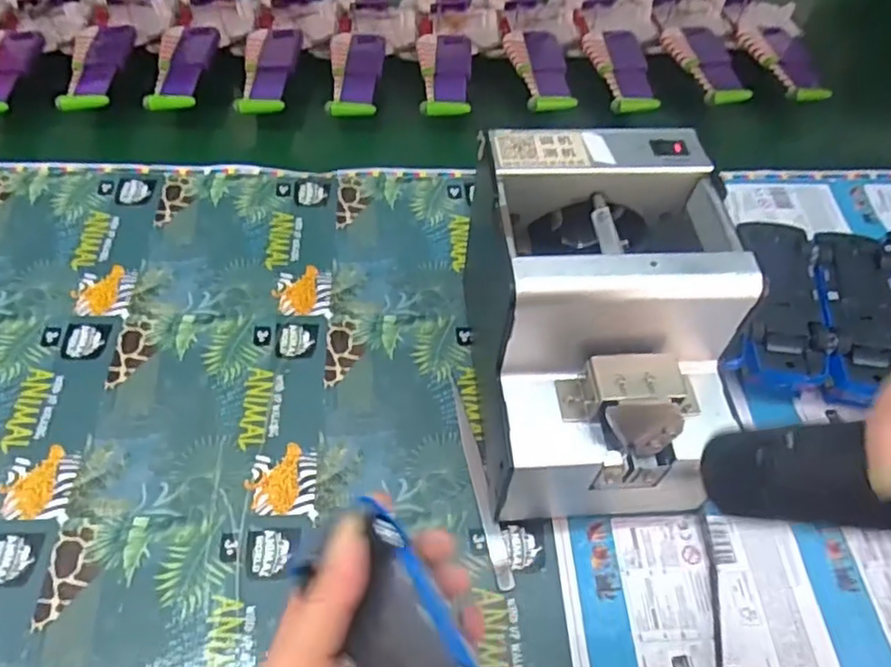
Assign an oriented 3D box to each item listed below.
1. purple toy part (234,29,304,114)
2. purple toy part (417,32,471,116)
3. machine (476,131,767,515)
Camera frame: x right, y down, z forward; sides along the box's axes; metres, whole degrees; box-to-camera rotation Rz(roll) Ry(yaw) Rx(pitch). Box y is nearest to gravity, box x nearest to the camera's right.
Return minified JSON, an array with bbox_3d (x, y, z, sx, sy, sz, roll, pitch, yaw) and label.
[{"bbox_3d":[-0.159,-0.243,0.590,0.048,0.013,0.122,0,53,-4],"label":"purple toy part"},{"bbox_3d":[-0.001,-0.242,0.602,0.050,0.013,0.117,2,53,-3],"label":"purple toy part"},{"bbox_3d":[0.085,-0.004,0.374,0.122,0.143,0.173,-3,55,-6],"label":"machine"}]

